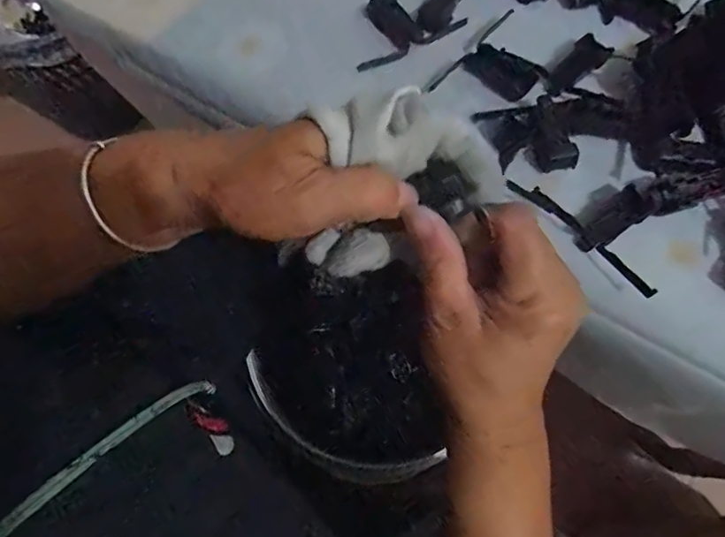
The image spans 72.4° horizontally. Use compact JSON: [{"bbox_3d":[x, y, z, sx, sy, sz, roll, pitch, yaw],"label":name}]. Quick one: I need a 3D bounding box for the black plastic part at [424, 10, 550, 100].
[{"bbox_3d":[0.090,-0.132,0.327,0.052,0.011,0.075,42,76,13],"label":"black plastic part"}]

